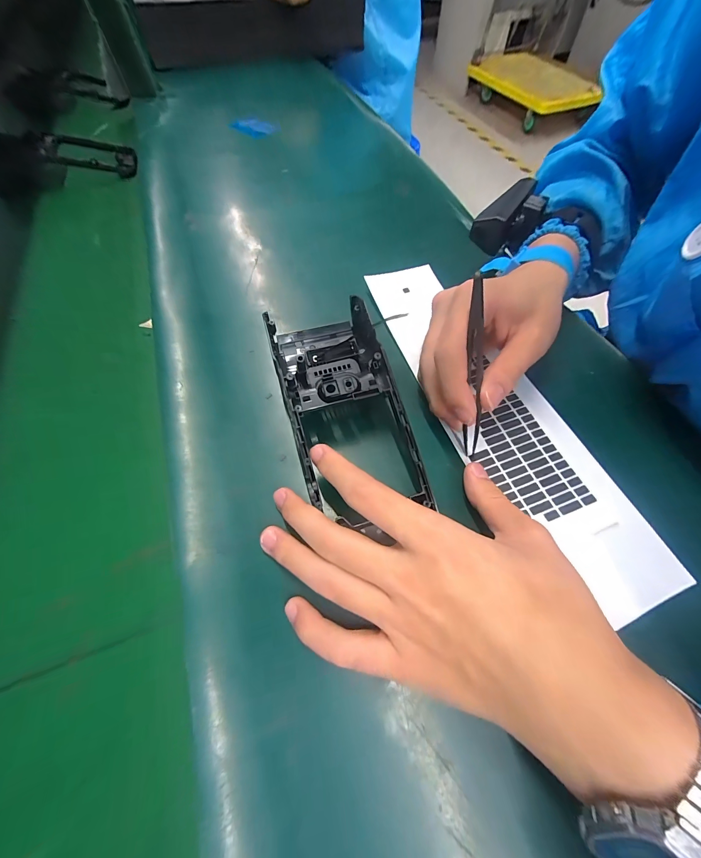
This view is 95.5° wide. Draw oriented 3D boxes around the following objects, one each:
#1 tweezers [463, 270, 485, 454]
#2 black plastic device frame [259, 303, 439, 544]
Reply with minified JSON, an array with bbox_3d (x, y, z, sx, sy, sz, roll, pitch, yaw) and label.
[{"bbox_3d":[0.080,-0.035,0.206,0.010,0.109,0.012,-7,25,-4],"label":"tweezers"},{"bbox_3d":[-0.007,-0.023,0.222,0.074,0.033,0.183,-15,61,-8],"label":"black plastic device frame"}]

